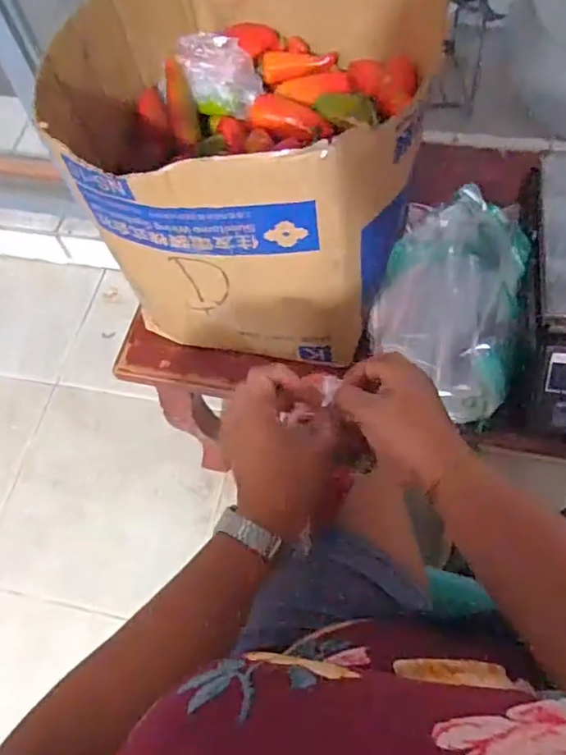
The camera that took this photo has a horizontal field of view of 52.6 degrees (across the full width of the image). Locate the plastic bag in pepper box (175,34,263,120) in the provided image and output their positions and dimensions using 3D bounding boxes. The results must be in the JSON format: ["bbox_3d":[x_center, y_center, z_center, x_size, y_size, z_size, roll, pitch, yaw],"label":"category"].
[{"bbox_3d":[-0.078,-0.356,0.673,0.099,0.072,0.052,11,66,10],"label":"plastic bag in pepper box"}]

